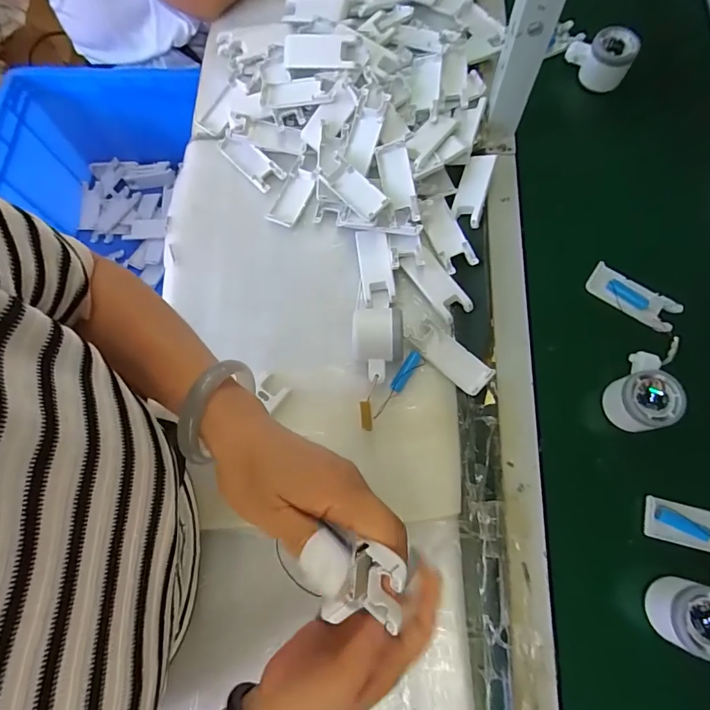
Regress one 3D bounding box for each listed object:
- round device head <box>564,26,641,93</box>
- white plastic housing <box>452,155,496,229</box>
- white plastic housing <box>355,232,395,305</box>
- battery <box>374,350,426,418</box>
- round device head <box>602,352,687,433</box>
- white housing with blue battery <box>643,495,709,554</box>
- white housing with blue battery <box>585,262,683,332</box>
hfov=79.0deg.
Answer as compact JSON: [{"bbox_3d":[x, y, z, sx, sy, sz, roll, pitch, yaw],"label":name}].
[{"bbox_3d":[0.340,-0.414,0.596,0.082,0.054,0.051,34,77,11],"label":"round device head"},{"bbox_3d":[0.151,-0.211,0.549,0.039,0.015,0.100,8,74,28],"label":"white plastic housing"},{"bbox_3d":[0.024,-0.111,0.526,0.038,0.021,0.096,-7,73,0],"label":"white plastic housing"},{"bbox_3d":[0.048,0.033,0.477,0.019,0.019,0.089,34,77,11],"label":"battery"},{"bbox_3d":[0.308,0.039,0.462,0.067,0.044,0.078,32,77,11],"label":"round device head"},{"bbox_3d":[0.350,0.177,0.437,0.101,0.017,0.042,13,74,6],"label":"white housing with blue battery"},{"bbox_3d":[0.330,-0.068,0.517,0.105,0.012,0.043,35,78,12],"label":"white housing with blue battery"}]

